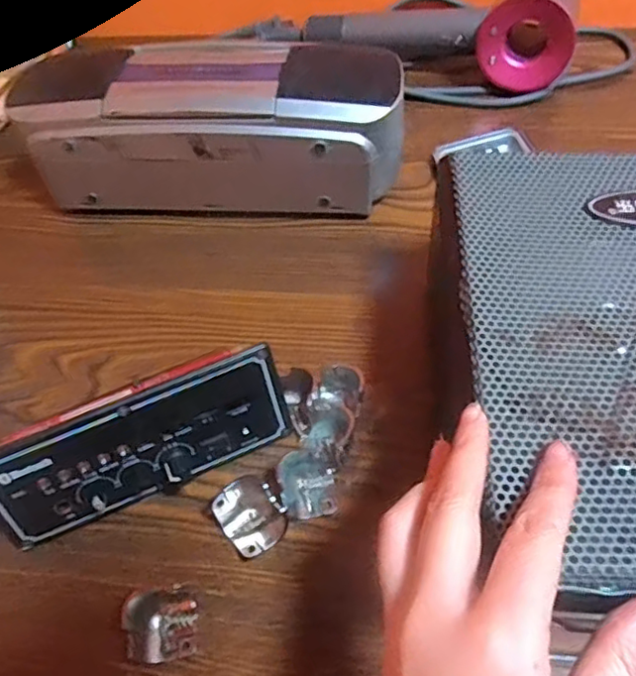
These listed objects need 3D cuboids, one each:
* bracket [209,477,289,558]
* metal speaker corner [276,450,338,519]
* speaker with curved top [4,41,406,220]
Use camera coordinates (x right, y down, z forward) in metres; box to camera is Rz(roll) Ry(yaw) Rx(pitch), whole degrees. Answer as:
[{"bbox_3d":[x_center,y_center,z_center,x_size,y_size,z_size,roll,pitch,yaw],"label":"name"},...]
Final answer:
[{"bbox_3d":[-0.034,0.088,0.311,0.028,0.023,0.036,-35,56,-22],"label":"bracket"},{"bbox_3d":[-0.005,0.075,0.320,0.028,0.022,0.028,-3,50,3],"label":"metal speaker corner"},{"bbox_3d":[-0.071,-0.153,0.462,0.267,0.100,0.105,2,51,7],"label":"speaker with curved top"}]

